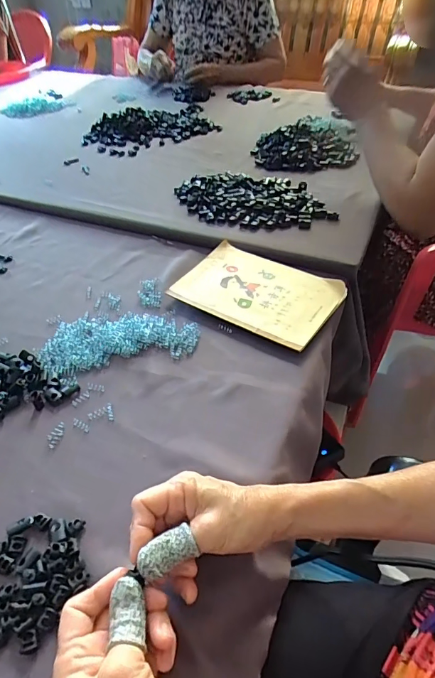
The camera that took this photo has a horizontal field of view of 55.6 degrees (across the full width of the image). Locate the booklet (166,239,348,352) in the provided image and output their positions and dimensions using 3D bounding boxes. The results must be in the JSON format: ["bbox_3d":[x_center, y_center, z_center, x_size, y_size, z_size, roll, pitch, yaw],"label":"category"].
[{"bbox_3d":[0.056,-0.065,0.562,0.202,0.018,0.138,24,51,26],"label":"booklet"}]

